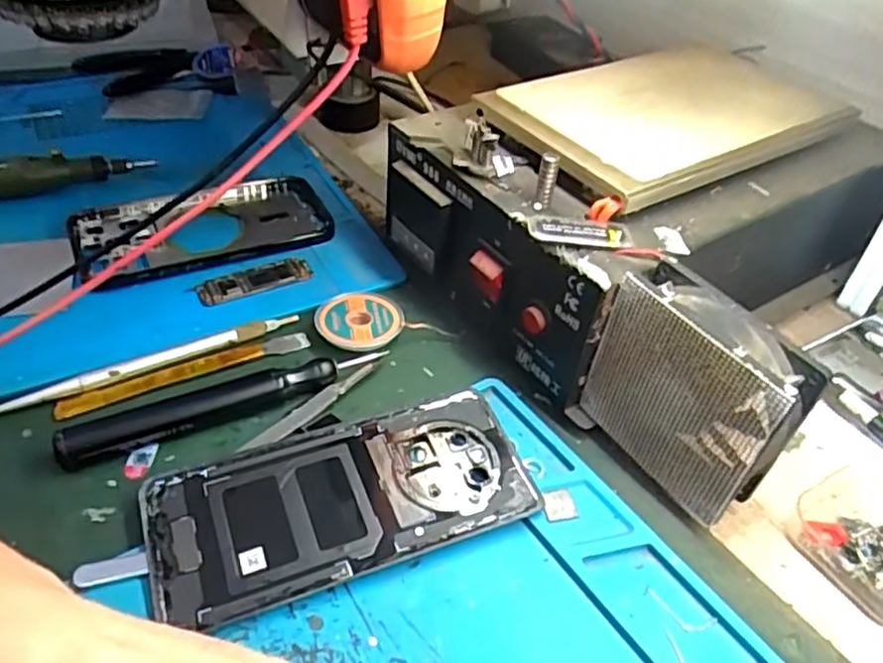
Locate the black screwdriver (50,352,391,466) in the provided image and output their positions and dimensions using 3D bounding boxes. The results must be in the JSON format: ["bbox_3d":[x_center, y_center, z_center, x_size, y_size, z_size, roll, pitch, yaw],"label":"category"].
[{"bbox_3d":[-0.098,0.032,0.321,0.145,0.014,0.015,-17,46,-22],"label":"black screwdriver"}]

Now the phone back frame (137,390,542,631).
[{"bbox_3d":[-0.041,0.070,0.289,0.154,0.009,0.069,-13,45,-19],"label":"phone back frame"}]

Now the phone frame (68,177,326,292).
[{"bbox_3d":[-0.146,-0.066,0.425,0.147,0.015,0.078,-17,46,-22],"label":"phone frame"}]

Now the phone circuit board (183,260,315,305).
[{"bbox_3d":[-0.106,-0.029,0.393,0.064,0.004,0.020,-19,47,-24],"label":"phone circuit board"}]

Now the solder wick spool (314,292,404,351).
[{"bbox_3d":[-0.043,-0.005,0.369,0.043,0.011,0.043,3,42,-2],"label":"solder wick spool"}]

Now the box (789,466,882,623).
[{"bbox_3d":[0.187,0.085,0.290,0.059,0.015,0.063,-18,46,-23],"label":"box"}]

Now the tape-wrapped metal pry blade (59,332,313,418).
[{"bbox_3d":[-0.126,0.021,0.344,0.121,0.006,0.010,-18,46,-23],"label":"tape-wrapped metal pry blade"}]

